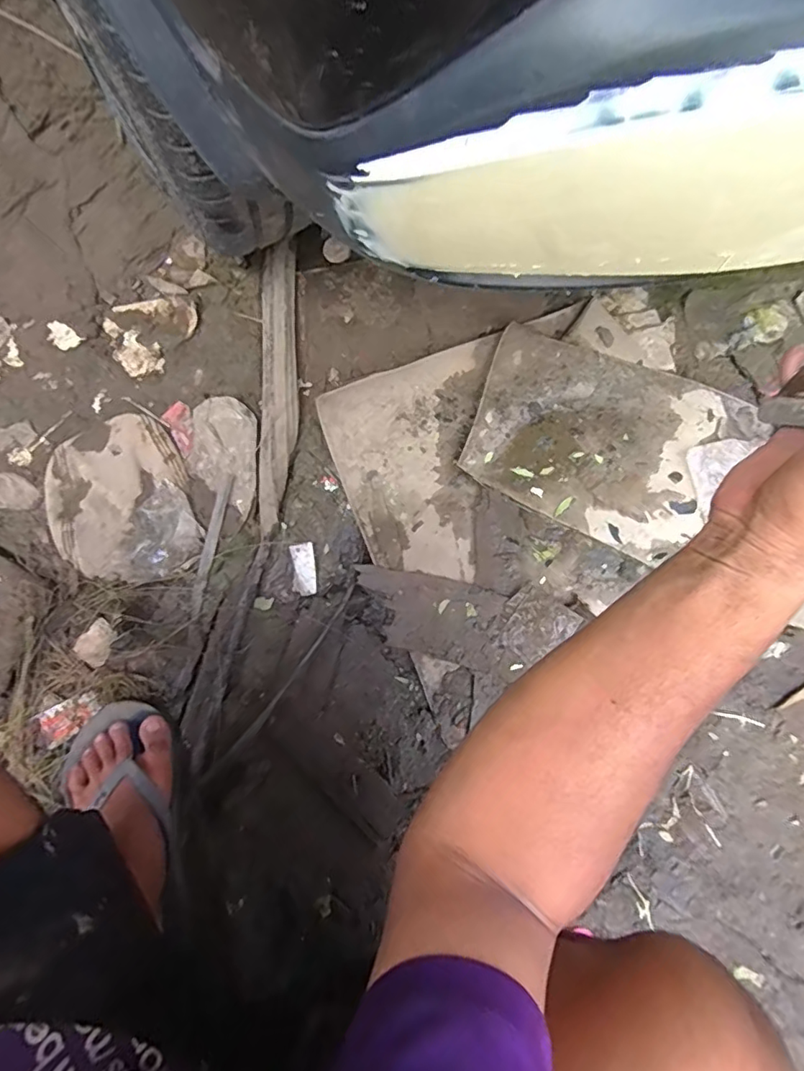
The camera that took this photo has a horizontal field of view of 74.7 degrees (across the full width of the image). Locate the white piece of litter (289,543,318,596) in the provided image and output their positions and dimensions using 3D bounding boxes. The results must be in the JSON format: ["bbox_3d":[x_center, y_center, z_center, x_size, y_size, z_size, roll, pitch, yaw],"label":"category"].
[{"bbox_3d":[-0.132,0.046,0.710,0.032,0.008,0.068,-5,94,-2],"label":"white piece of litter"}]

